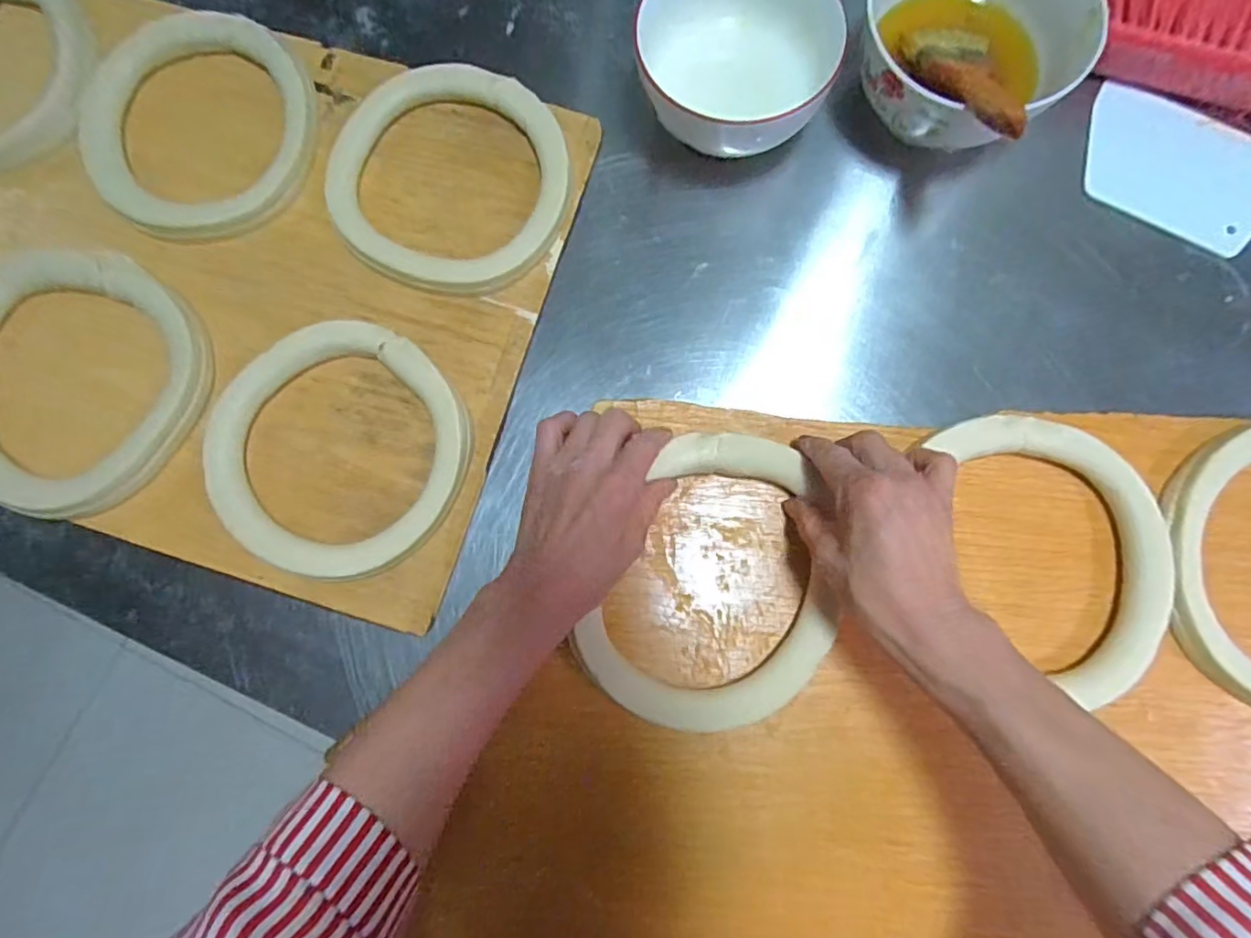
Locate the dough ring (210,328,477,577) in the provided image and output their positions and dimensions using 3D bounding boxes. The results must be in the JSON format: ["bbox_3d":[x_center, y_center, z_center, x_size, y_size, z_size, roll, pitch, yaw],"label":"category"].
[{"bbox_3d":[-0.195,-0.014,0.412,0.166,0.024,0.171,0,80,1],"label":"dough ring"}]

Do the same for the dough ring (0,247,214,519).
[{"bbox_3d":[-0.391,-0.073,0.419,0.169,0.018,0.206,-42,82,-6],"label":"dough ring"}]

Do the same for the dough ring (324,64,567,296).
[{"bbox_3d":[-0.129,-0.218,0.449,0.174,0.029,0.164,0,80,1],"label":"dough ring"}]

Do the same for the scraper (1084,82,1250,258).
[{"bbox_3d":[0.413,-0.219,0.450,0.145,0.005,0.103,20,83,4],"label":"scraper"}]

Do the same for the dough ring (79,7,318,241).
[{"bbox_3d":[-0.320,-0.261,0.457,0.154,0.030,0.171,11,80,2],"label":"dough ring"}]

